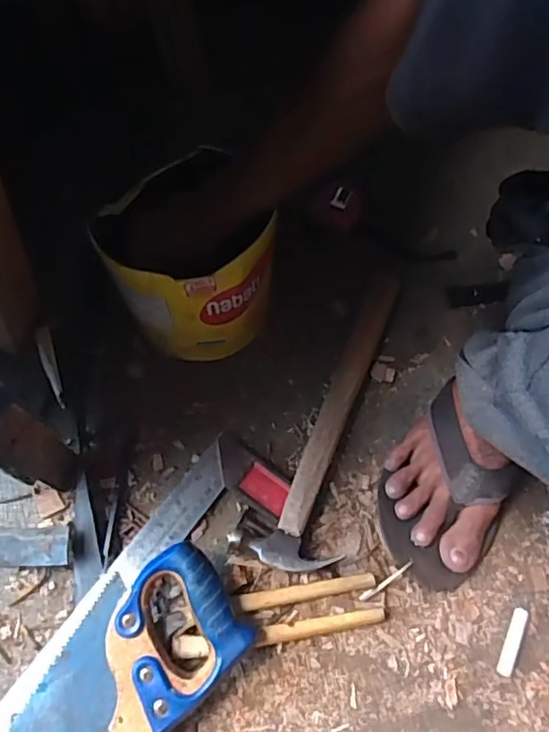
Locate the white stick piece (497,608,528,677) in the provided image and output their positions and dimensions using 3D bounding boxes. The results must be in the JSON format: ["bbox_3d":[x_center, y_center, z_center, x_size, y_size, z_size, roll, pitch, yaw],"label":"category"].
[{"bbox_3d":[0.212,0.245,0.524,0.013,0.009,0.059,26,68,9],"label":"white stick piece"}]

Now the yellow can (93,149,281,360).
[{"bbox_3d":[-0.076,-0.091,0.560,0.138,0.147,0.131,1,66,-2],"label":"yellow can"}]

